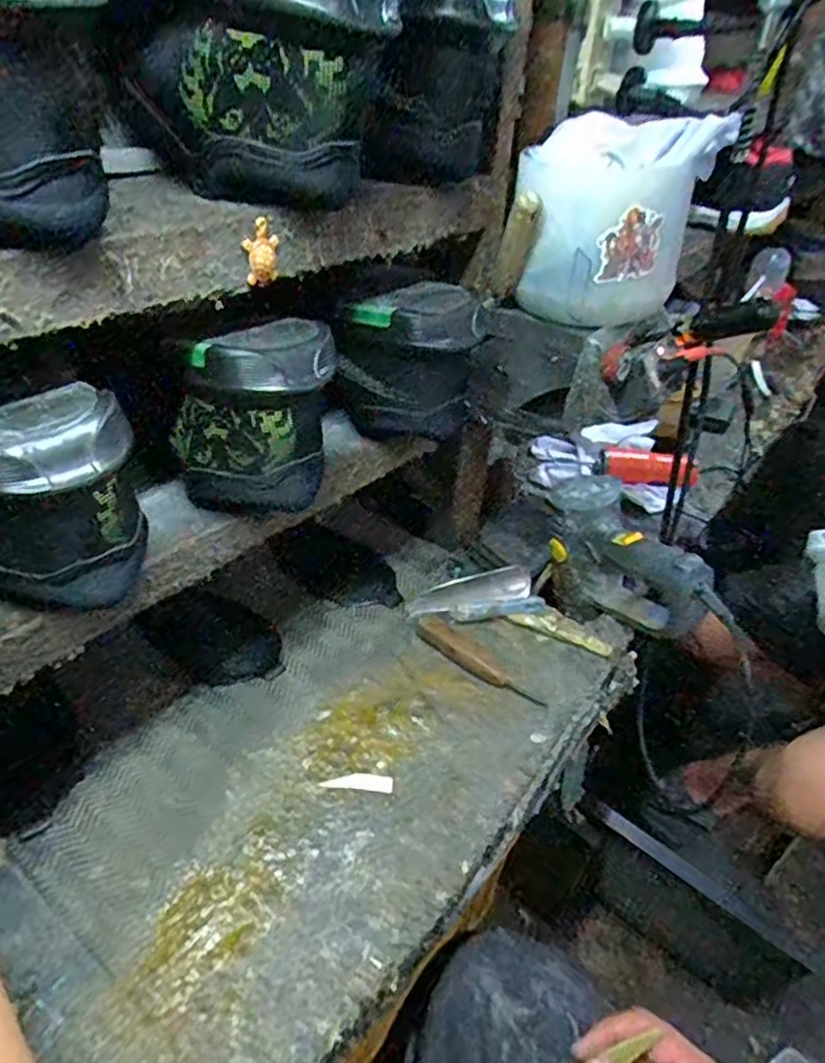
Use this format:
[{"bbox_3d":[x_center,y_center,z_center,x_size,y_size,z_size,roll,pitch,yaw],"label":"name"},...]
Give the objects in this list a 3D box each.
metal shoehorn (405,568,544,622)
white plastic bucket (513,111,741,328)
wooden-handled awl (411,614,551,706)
[{"bbox_3d":[0.067,0.068,0.693,0.134,0.031,0.038,-4,39,-9],"label":"metal shoehorn"},{"bbox_3d":[0.162,-0.256,0.555,0.153,0.143,0.081,12,38,7],"label":"white plastic bucket"},{"bbox_3d":[0.062,0.121,0.634,0.138,0.014,0.031,29,45,29],"label":"wooden-handled awl"}]

